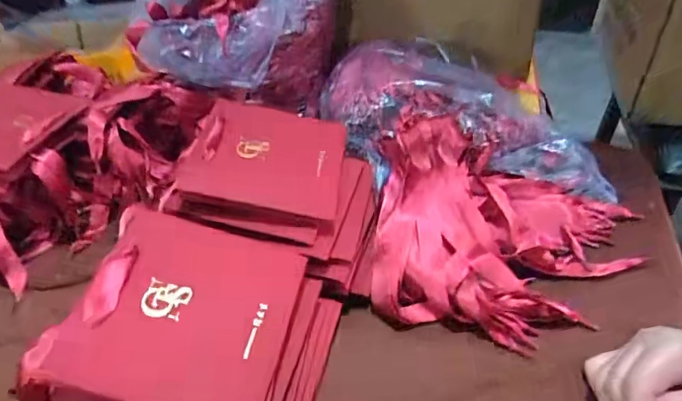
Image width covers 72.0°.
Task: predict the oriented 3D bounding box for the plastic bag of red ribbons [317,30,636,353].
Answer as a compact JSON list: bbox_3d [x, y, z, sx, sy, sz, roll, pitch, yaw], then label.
[{"bbox_3d":[0.140,-0.037,0.508,0.277,0.088,0.371,-12,41,-6],"label":"plastic bag of red ribbons"}]

